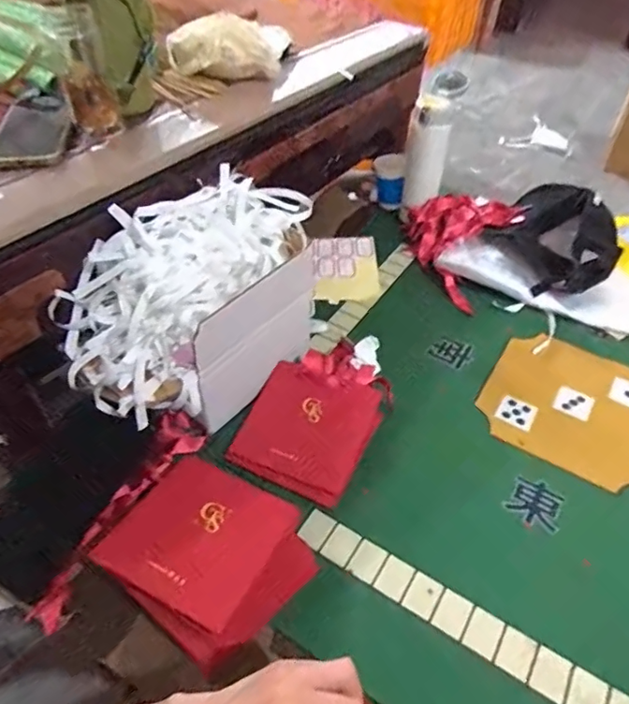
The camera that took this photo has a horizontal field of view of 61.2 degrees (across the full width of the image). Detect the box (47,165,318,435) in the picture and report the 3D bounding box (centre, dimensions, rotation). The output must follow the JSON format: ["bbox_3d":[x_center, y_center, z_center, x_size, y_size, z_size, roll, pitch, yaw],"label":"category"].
[{"bbox_3d":[-0.128,-0.046,0.622,0.307,0.214,0.147,-34,55,-30],"label":"box"}]

